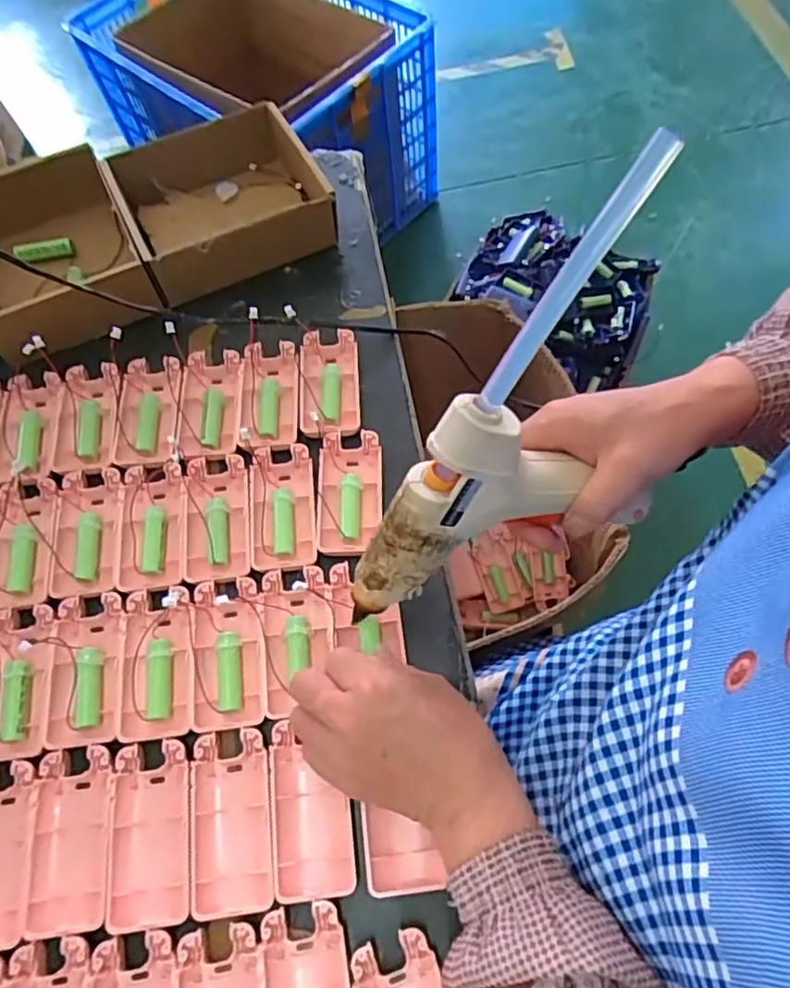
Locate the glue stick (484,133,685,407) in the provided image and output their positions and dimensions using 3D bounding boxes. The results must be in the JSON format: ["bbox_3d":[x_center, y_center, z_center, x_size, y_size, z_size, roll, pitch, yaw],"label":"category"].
[{"bbox_3d":[0.072,-0.087,0.263,0.013,0.125,0.011,-17,59,-45],"label":"glue stick"}]

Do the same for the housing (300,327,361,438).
[{"bbox_3d":[-0.051,-0.086,0.479,0.046,0.015,0.093,-4,65,1],"label":"housing"}]

